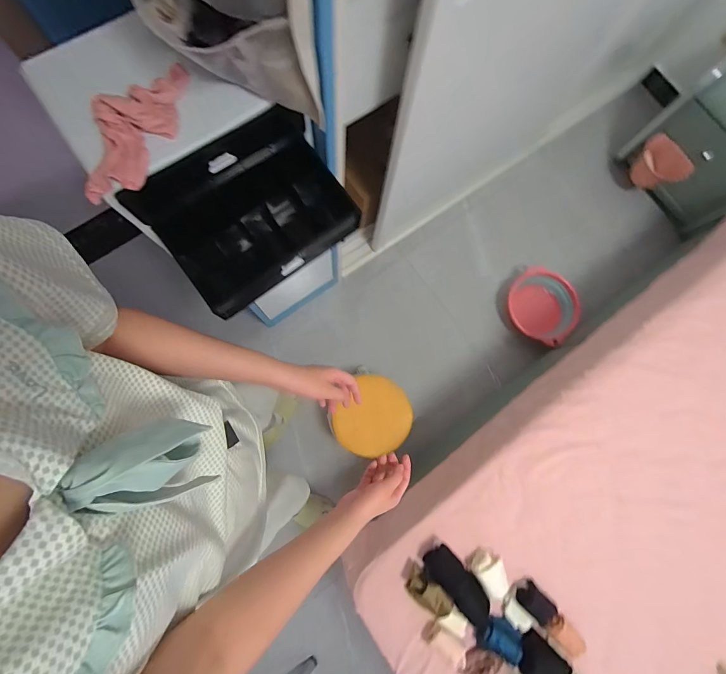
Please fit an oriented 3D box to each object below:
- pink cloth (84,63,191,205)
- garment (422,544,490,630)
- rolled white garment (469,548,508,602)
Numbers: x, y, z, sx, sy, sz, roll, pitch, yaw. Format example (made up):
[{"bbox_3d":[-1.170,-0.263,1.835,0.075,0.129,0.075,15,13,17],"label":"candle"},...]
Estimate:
[{"bbox_3d":[-0.324,-0.296,0.514,0.089,0.045,0.224,25,80,1],"label":"pink cloth"},{"bbox_3d":[0.195,0.508,0.748,0.155,0.047,0.074,44,81,4],"label":"garment"},{"bbox_3d":[0.262,0.486,0.753,0.066,0.058,0.075,-34,84,-7],"label":"rolled white garment"}]

